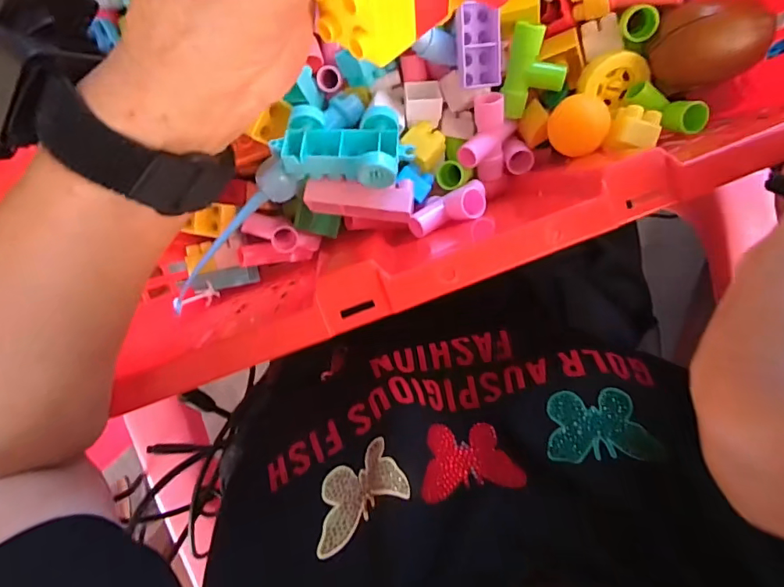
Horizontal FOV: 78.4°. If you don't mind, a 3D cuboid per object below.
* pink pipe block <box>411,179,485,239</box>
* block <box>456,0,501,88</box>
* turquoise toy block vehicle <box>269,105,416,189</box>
[{"bbox_3d":[0.037,-0.056,0.316,0.054,0.031,0.021,-22,98,2],"label":"pink pipe block"},{"bbox_3d":[0.054,-0.155,0.301,0.026,0.016,0.047,-7,98,0],"label":"block"},{"bbox_3d":[-0.031,-0.092,0.296,0.083,0.031,0.049,0,98,-1],"label":"turquoise toy block vehicle"}]

